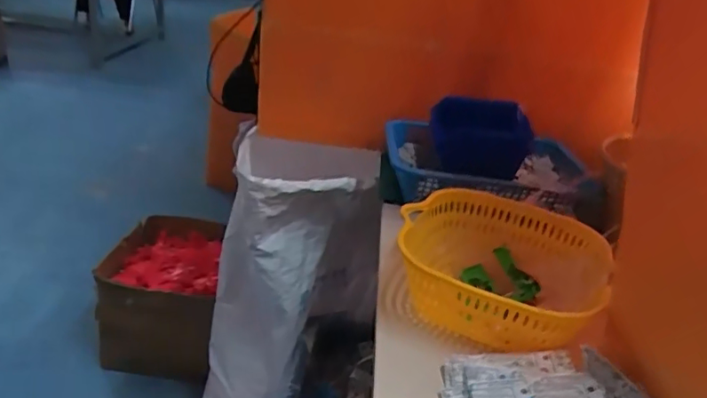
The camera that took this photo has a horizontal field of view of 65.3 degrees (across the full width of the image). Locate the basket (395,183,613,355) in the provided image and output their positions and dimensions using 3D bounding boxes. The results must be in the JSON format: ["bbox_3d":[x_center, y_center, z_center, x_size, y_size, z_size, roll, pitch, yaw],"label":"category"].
[{"bbox_3d":[0.142,0.070,0.548,0.187,0.080,0.188,14,27,13],"label":"basket"}]

